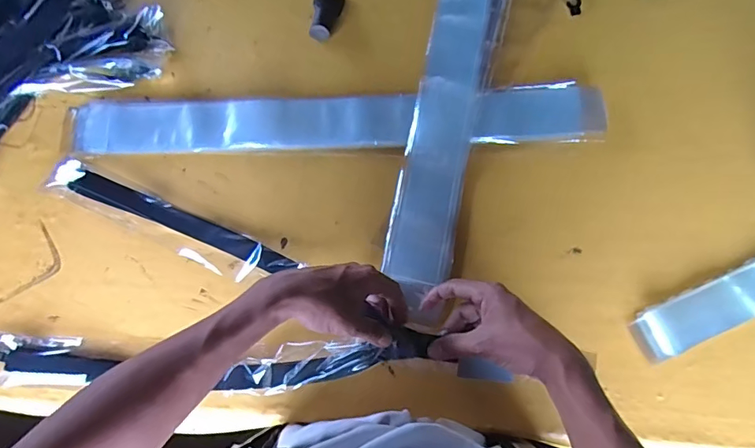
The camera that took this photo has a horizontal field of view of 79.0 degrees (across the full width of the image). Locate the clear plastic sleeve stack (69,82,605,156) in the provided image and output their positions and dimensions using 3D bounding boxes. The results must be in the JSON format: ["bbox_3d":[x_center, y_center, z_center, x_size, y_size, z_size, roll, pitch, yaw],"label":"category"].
[{"bbox_3d":[-0.055,-0.130,0.597,0.678,0.010,0.077,-3,77,0],"label":"clear plastic sleeve stack"}]

